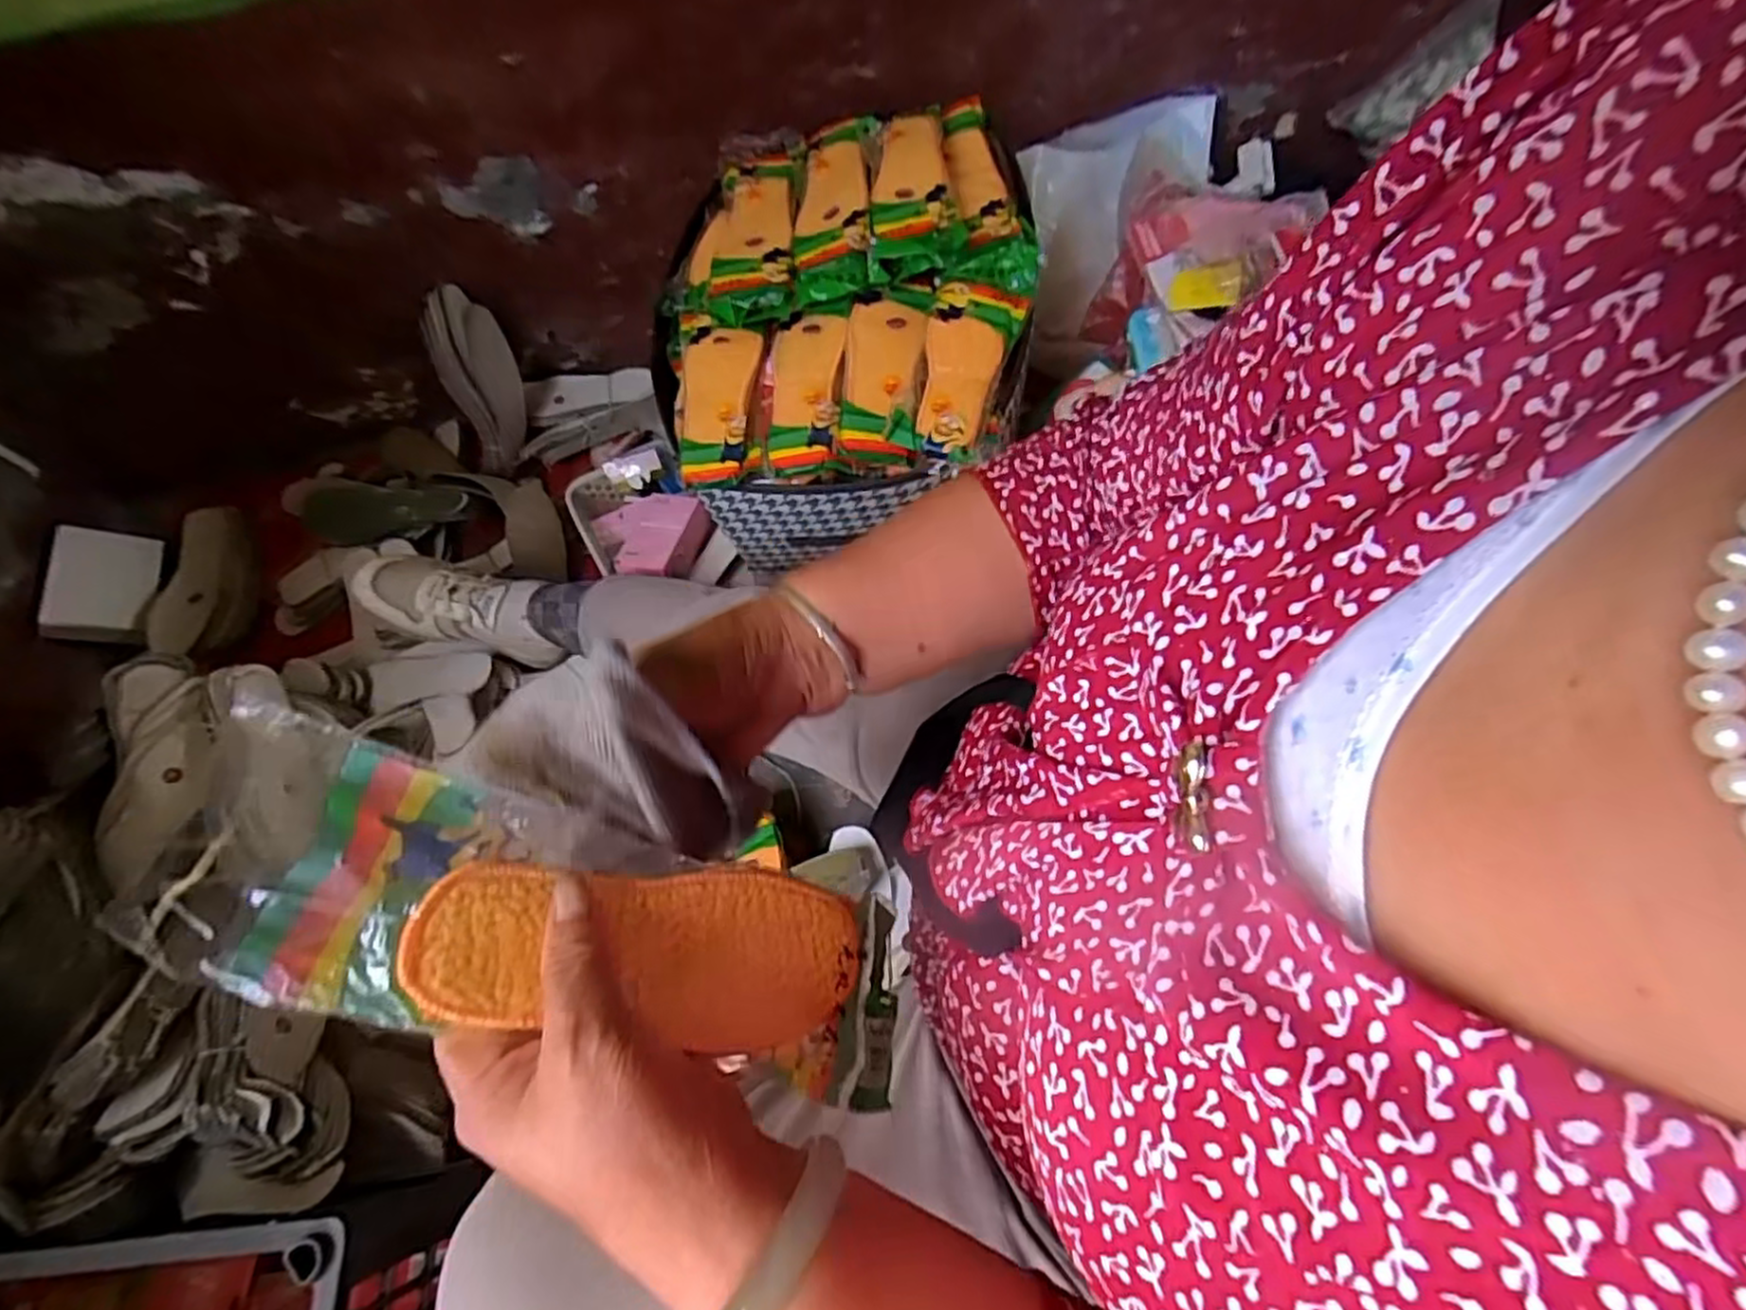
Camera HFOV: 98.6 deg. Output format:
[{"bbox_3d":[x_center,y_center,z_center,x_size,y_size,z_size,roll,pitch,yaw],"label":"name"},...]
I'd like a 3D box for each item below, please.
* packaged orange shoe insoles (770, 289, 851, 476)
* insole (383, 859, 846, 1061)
[{"bbox_3d":[-0.057,-0.237,0.654,0.066,0.025,0.170,-1,68,3],"label":"packaged orange shoe insoles"},{"bbox_3d":[-0.078,0.111,0.281,0.165,0.010,0.062,16,64,-29],"label":"insole"}]

